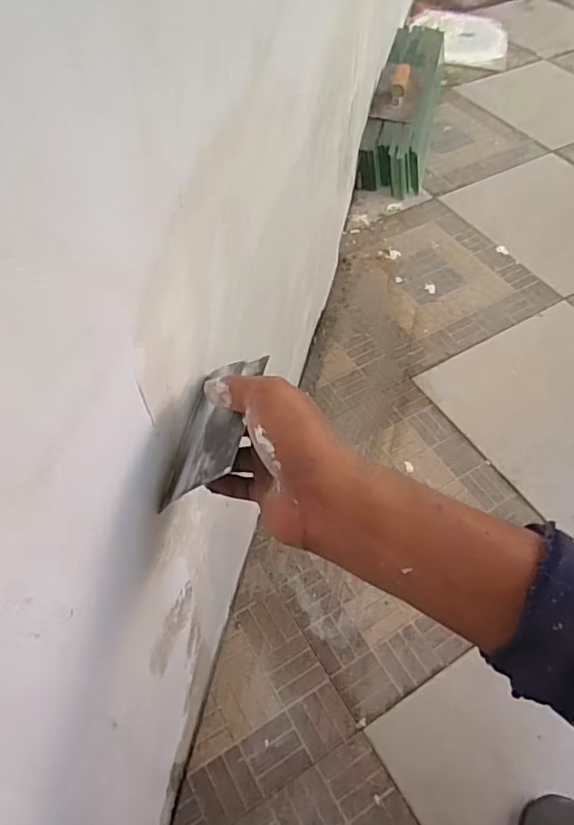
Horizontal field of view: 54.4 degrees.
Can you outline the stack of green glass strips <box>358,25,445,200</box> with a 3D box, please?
[{"bbox_3d":[0.308,-0.795,1.434,0.145,0.111,0.667,12,55,7],"label":"stack of green glass strips"}]

